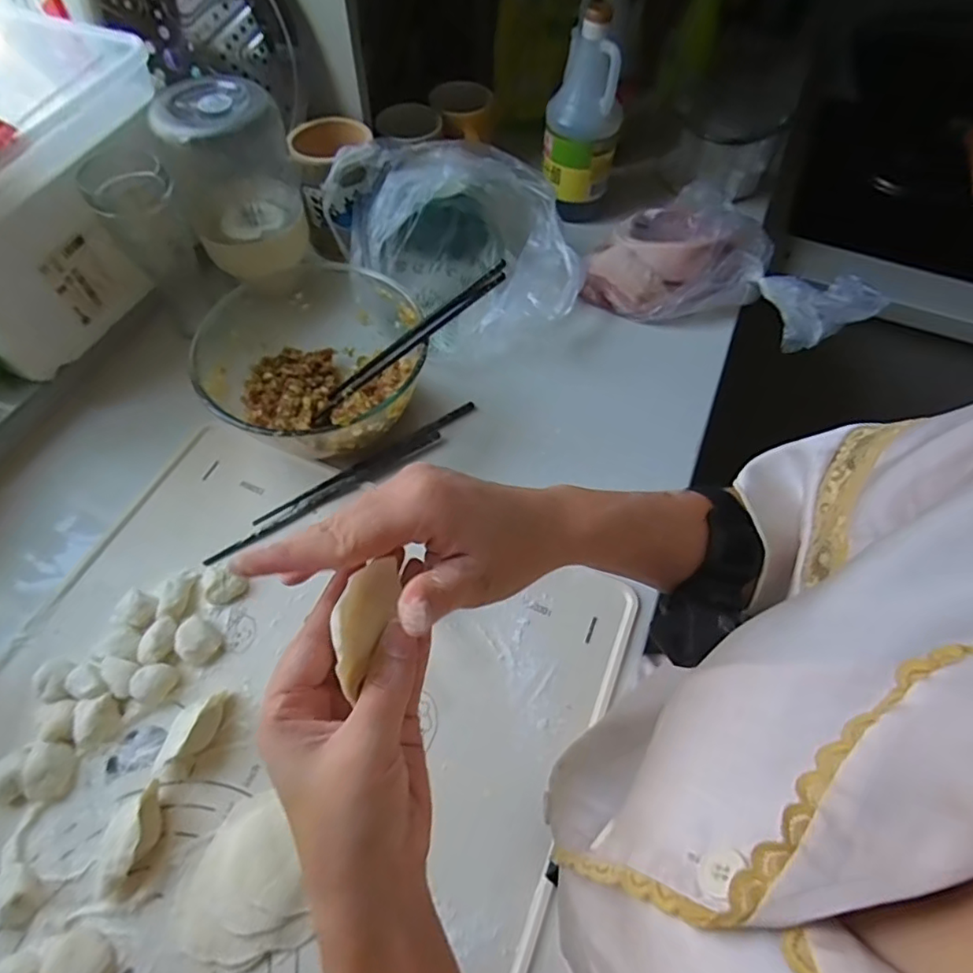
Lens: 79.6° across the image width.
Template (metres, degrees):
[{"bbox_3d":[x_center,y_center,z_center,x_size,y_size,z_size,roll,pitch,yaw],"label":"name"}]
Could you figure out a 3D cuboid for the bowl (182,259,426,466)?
[{"bbox_3d":[-0.155,-0.104,0.549,0.189,0.095,0.189,1,58,-2],"label":"bowl"}]

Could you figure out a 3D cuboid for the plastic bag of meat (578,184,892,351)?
[{"bbox_3d":[0.275,-0.257,0.654,0.271,0.088,0.195,25,60,12],"label":"plastic bag of meat"}]

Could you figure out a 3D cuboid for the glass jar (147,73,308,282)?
[{"bbox_3d":[-0.252,-0.304,0.594,0.090,0.164,0.097,1,58,-2],"label":"glass jar"}]

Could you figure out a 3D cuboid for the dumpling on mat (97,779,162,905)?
[{"bbox_3d":[-0.237,0.234,0.386,0.028,0.028,0.068,8,58,2],"label":"dumpling on mat"}]

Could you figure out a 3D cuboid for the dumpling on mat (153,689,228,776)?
[{"bbox_3d":[-0.212,0.174,0.420,0.028,0.032,0.059,12,58,4],"label":"dumpling on mat"}]

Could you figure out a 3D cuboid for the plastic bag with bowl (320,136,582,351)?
[{"bbox_3d":[-0.030,-0.257,0.627,0.219,0.123,0.220,-19,61,-14],"label":"plastic bag with bowl"}]

